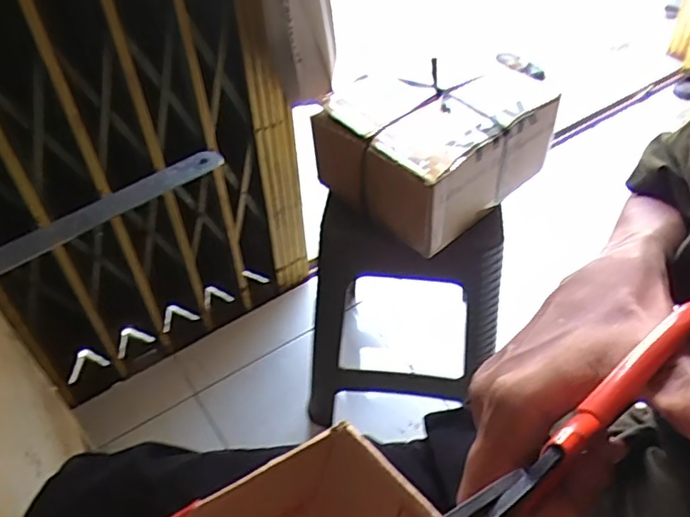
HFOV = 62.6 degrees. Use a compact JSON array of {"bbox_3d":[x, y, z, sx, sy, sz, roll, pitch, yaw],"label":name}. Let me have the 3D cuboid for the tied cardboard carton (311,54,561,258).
[{"bbox_3d":[0.129,-0.177,0.870,0.284,0.142,0.255,-30,49,-26],"label":"tied cardboard carton"}]

